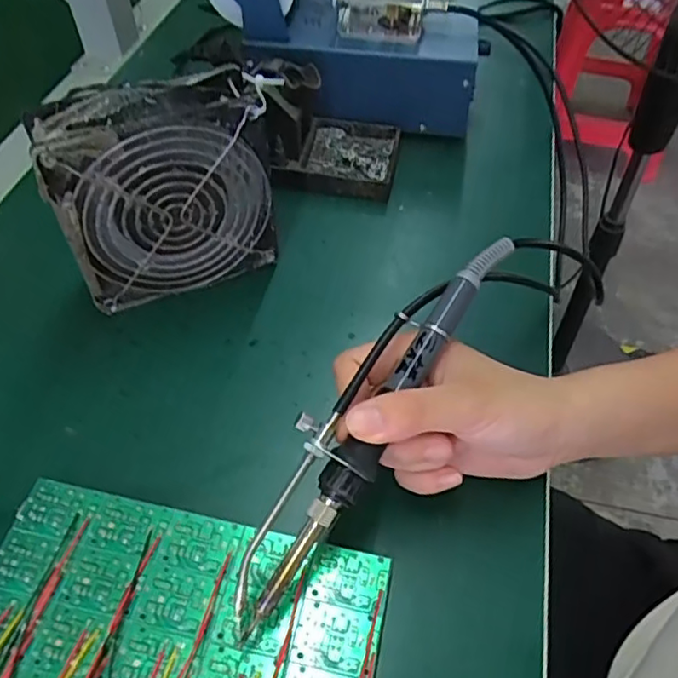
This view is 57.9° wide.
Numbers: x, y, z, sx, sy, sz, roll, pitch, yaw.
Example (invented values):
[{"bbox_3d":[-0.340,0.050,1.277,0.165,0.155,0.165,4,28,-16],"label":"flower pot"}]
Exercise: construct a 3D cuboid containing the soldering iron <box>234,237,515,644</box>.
[{"bbox_3d":[0.014,0.034,0.277,0.034,0.037,0.210,32,78,22],"label":"soldering iron"}]

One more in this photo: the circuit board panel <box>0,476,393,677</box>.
[{"bbox_3d":[-0.072,0.123,0.260,0.172,0.004,0.100,10,52,7],"label":"circuit board panel"}]

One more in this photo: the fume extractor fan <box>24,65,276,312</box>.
[{"bbox_3d":[-0.101,-0.083,0.364,0.122,0.123,0.042,-20,55,-16],"label":"fume extractor fan"}]

